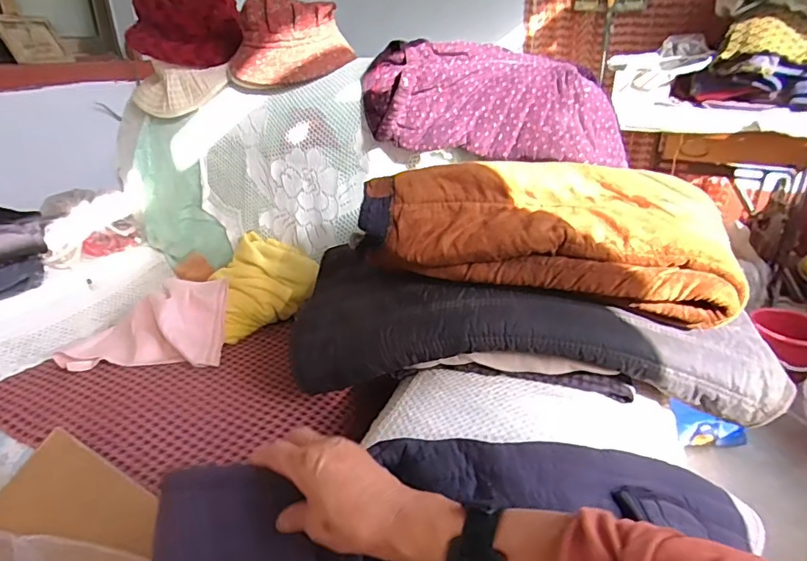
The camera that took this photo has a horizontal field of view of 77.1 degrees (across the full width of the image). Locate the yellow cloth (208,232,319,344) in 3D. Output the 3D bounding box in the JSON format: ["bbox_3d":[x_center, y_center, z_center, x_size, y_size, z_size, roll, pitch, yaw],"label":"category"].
[{"bbox_3d":[-0.285,-0.006,0.986,0.206,0.058,0.188,-32,66,-17],"label":"yellow cloth"}]

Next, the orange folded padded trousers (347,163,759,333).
[{"bbox_3d":[0.176,-0.075,0.658,0.433,0.124,0.225,7,26,17],"label":"orange folded padded trousers"}]

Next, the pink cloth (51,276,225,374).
[{"bbox_3d":[-0.457,0.078,0.893,0.273,0.082,0.178,-4,25,-7],"label":"pink cloth"}]

